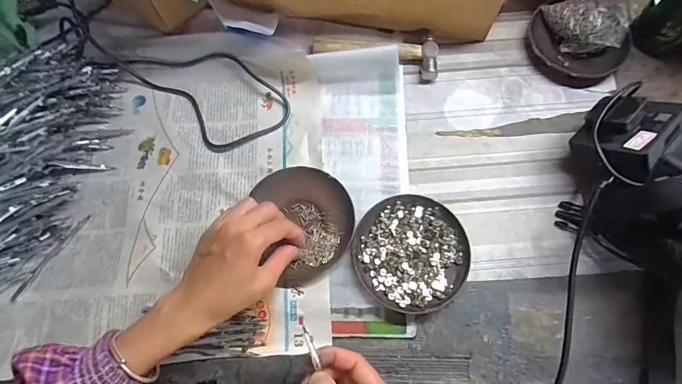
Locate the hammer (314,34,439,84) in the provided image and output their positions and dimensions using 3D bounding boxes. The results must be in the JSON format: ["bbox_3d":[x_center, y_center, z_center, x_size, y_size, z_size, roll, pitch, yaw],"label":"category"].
[{"bbox_3d":[0.043,-0.169,0.456,0.152,0.027,0.058,1,70,1],"label":"hammer"}]

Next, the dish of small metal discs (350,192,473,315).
[{"bbox_3d":[0.072,0.061,0.378,0.113,0.014,0.115,0,70,1],"label":"dish of small metal discs"}]

